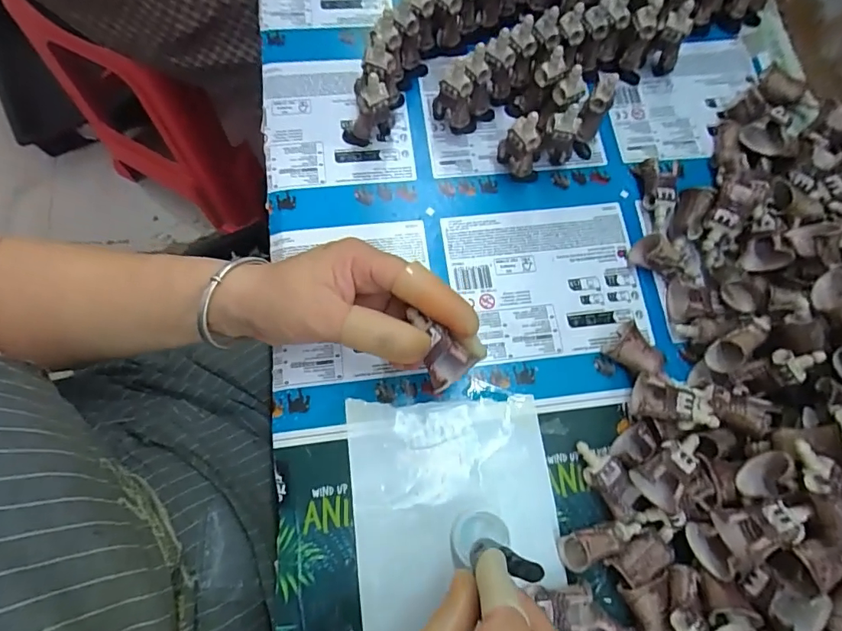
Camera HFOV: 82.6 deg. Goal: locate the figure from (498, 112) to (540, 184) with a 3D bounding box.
[{"bbox_3d":[0.069,-0.113,0.328,0.030,0.058,0.016,19,75,2],"label":"figure"}]

